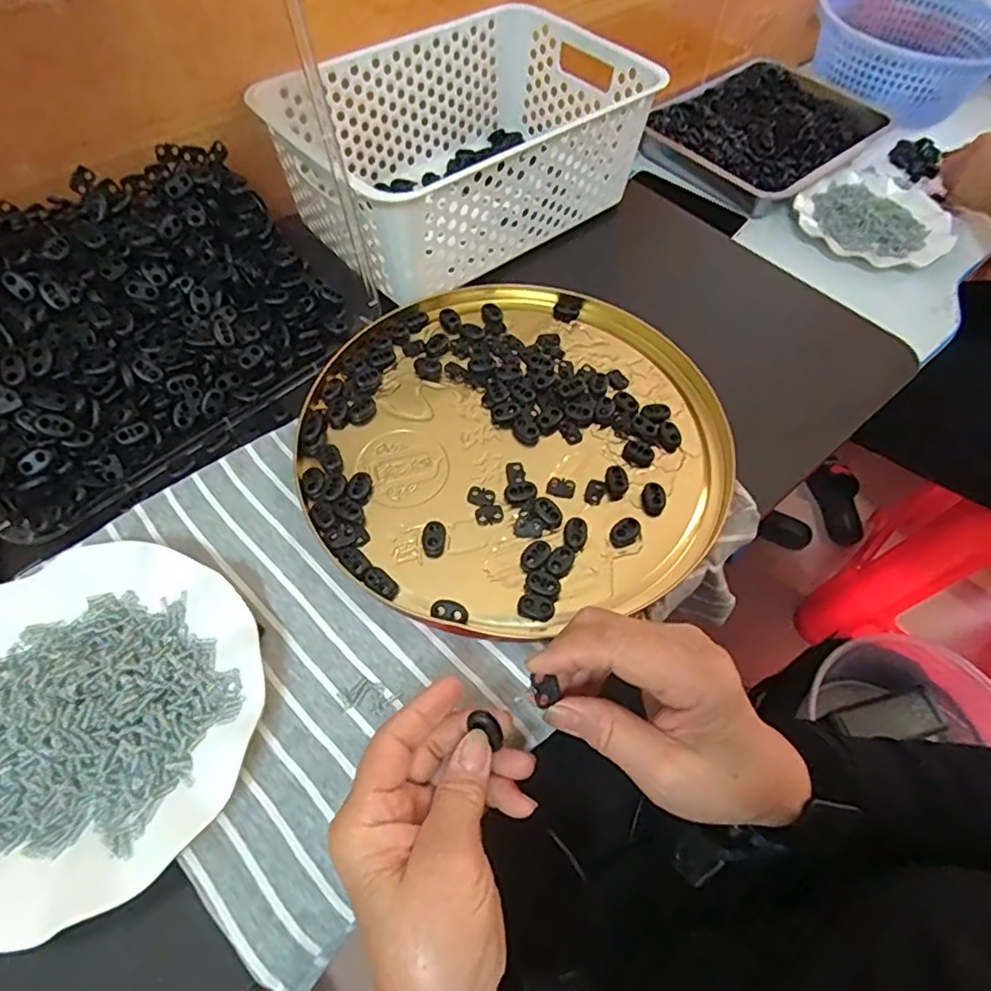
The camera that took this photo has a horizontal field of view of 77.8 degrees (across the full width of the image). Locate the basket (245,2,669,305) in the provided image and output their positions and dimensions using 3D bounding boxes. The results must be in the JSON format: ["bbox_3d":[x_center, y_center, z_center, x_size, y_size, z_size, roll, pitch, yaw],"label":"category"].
[{"bbox_3d":[-0.028,-0.309,0.543,0.305,0.099,0.202,-34,65,-22],"label":"basket"}]

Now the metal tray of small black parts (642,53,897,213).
[{"bbox_3d":[0.367,-0.508,0.844,0.309,0.035,0.233,-38,67,-23],"label":"metal tray of small black parts"}]

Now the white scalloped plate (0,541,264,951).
[{"bbox_3d":[-0.214,0.113,0.318,0.177,0.024,0.177,1,58,-2],"label":"white scalloped plate"}]

